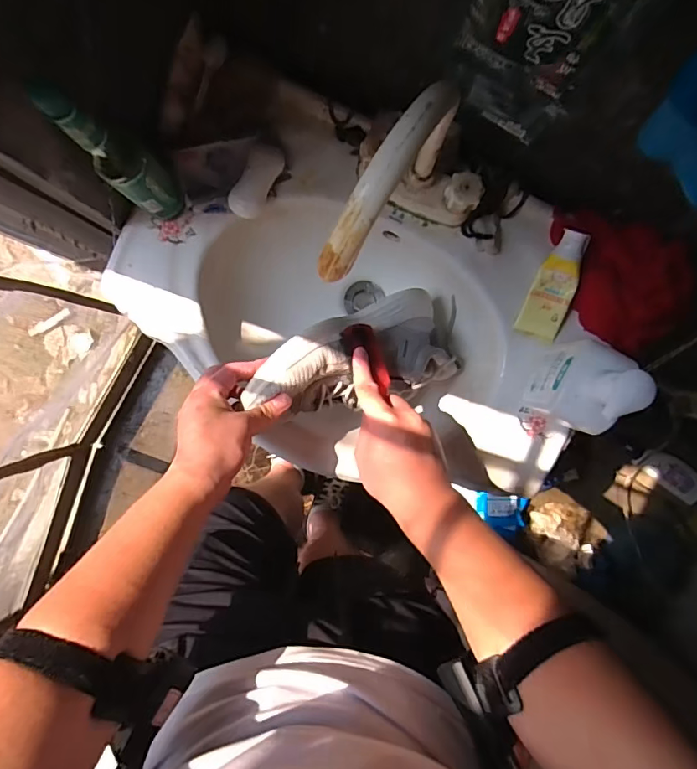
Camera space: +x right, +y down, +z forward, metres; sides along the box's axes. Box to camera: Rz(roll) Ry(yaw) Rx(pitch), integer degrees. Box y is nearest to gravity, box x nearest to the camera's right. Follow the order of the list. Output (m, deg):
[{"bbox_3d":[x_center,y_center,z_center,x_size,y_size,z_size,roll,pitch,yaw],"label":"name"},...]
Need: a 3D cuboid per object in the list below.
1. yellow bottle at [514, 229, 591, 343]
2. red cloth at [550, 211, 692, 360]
[{"bbox_3d":[0.230,-0.109,0.538,0.045,0.020,0.122,13,117,-1],"label":"yellow bottle"},{"bbox_3d":[0.301,-0.121,0.522,0.094,0.055,0.168,-22,92,-1],"label":"red cloth"}]

